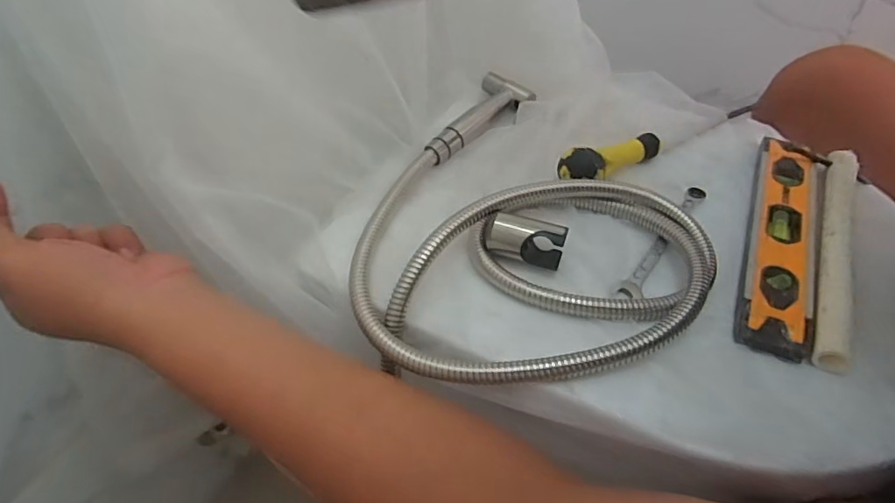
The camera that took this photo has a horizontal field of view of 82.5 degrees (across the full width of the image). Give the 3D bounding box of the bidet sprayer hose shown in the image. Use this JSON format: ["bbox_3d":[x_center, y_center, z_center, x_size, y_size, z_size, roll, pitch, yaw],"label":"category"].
[{"bbox_3d":[0.044,-0.032,0.370,0.240,0.050,0.253,-2,45,2],"label":"bidet sprayer hose"}]

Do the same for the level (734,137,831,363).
[{"bbox_3d":[0.245,-0.015,0.371,0.044,0.022,0.211,18,49,21],"label":"level"}]

